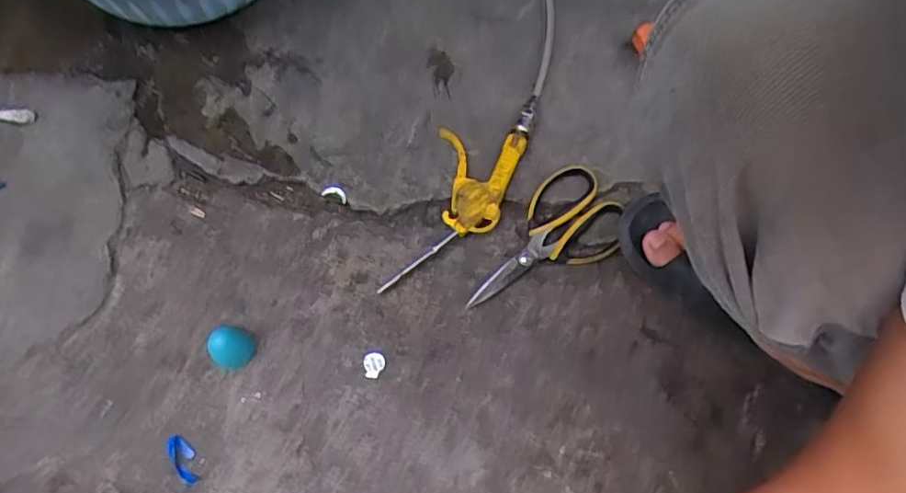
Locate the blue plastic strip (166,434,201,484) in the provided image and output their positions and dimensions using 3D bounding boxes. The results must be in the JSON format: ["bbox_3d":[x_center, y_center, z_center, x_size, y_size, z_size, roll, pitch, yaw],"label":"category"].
[{"bbox_3d":[-0.249,0.196,0.558,0.021,0.004,0.048,-30,72,-13],"label":"blue plastic strip"}]

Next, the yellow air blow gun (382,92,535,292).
[{"bbox_3d":[0.010,-0.062,0.641,0.092,0.031,0.251,20,69,6],"label":"yellow air blow gun"}]

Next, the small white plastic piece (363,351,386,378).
[{"bbox_3d":[-0.078,0.116,0.592,0.021,0.005,0.024,13,68,3],"label":"small white plastic piece"}]

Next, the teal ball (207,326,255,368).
[{"bbox_3d":[-0.210,0.097,0.578,0.036,0.044,0.037,1,68,-2],"label":"teal ball"}]

